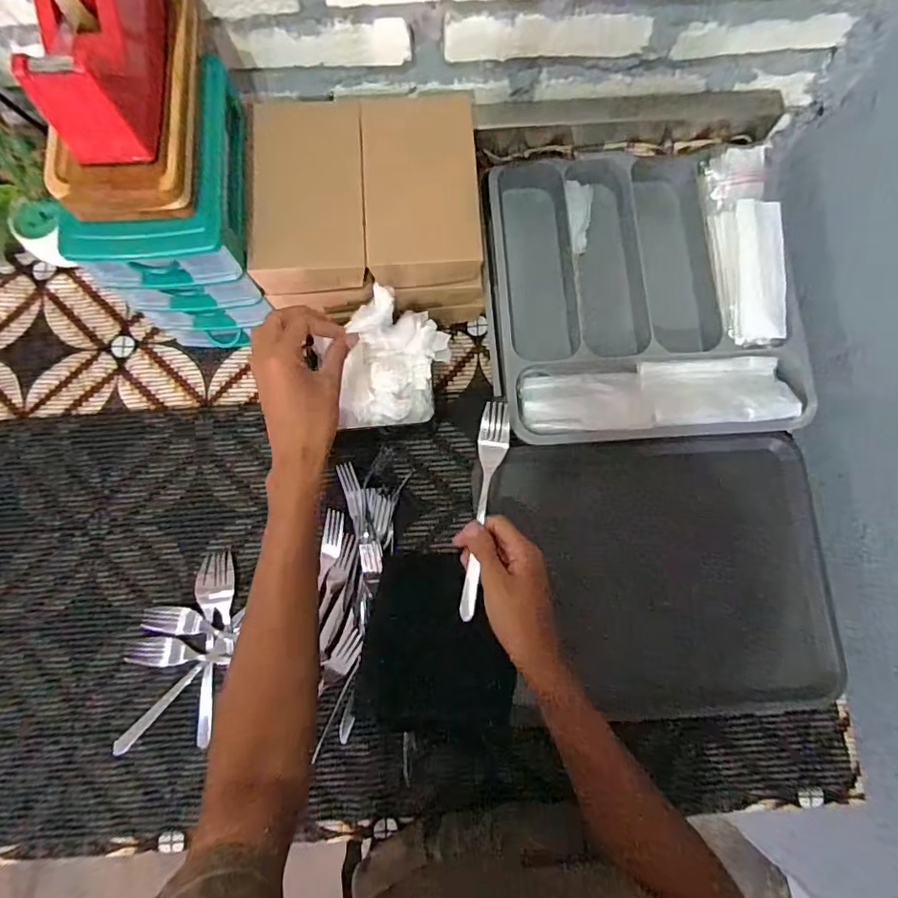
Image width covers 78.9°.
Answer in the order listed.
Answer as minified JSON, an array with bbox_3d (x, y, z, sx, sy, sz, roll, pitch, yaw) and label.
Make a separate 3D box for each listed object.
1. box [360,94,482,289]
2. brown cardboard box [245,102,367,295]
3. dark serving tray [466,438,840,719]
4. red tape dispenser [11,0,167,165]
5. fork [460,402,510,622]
[{"bbox_3d":[-0.027,-0.255,0.536,0.108,0.036,0.184,-3,78,-1],"label":"box"},{"bbox_3d":[-0.137,-0.249,0.533,0.107,0.036,0.186,-4,78,-1],"label":"brown cardboard box"},{"bbox_3d":[0.224,0.135,0.589,0.338,0.030,0.285,-3,78,-1],"label":"dark serving tray"},{"bbox_3d":[-0.256,-0.311,0.385,0.058,0.109,0.163,-2,79,-1],"label":"red tape dispenser"},{"bbox_3d":[0.032,0.054,0.491,0.027,0.014,0.195,8,83,2],"label":"fork"}]

